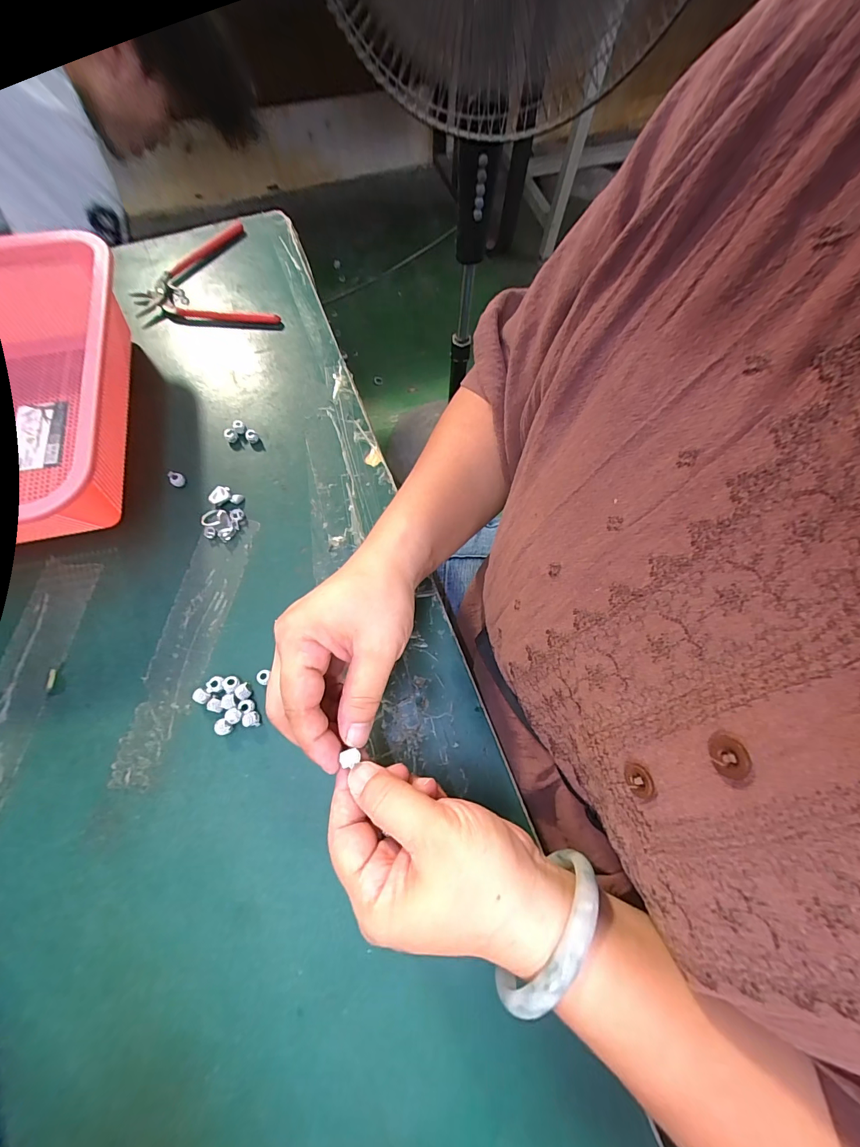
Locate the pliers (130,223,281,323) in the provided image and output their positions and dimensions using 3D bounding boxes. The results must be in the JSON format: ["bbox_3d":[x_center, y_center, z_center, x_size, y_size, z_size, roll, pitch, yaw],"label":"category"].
[{"bbox_3d":[-0.232,-0.288,0.402,0.124,0.012,0.141,-23,72,-8],"label":"pliers"}]

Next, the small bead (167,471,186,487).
[{"bbox_3d":[-0.208,-0.078,0.328,0.011,0.009,0.010,0,71,0],"label":"small bead"}]

